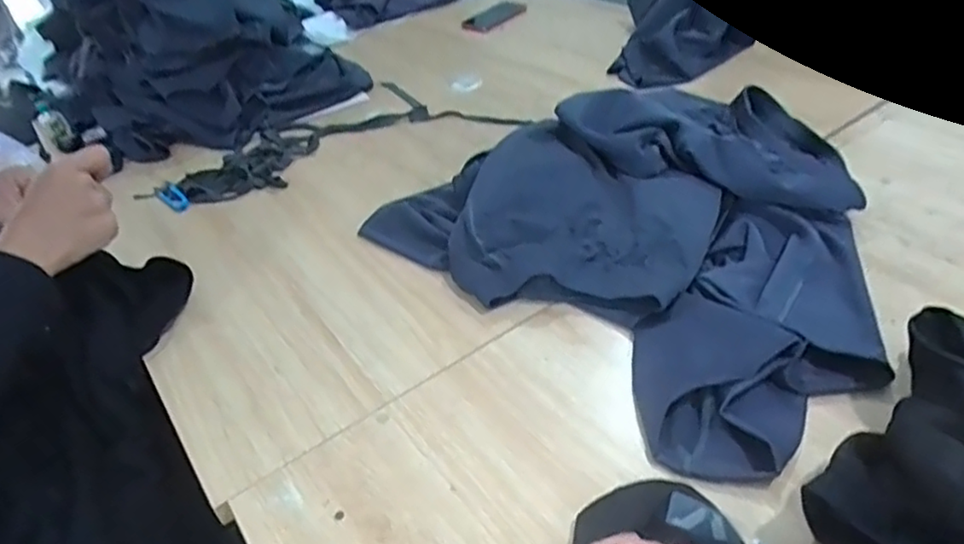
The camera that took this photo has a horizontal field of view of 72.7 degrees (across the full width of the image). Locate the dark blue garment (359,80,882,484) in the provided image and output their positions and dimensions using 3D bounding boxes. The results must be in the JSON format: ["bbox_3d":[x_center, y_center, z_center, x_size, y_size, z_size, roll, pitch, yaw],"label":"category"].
[{"bbox_3d":[0.215,-0.092,0.769,0.505,0.112,0.559,-29,42,-26],"label":"dark blue garment"}]

